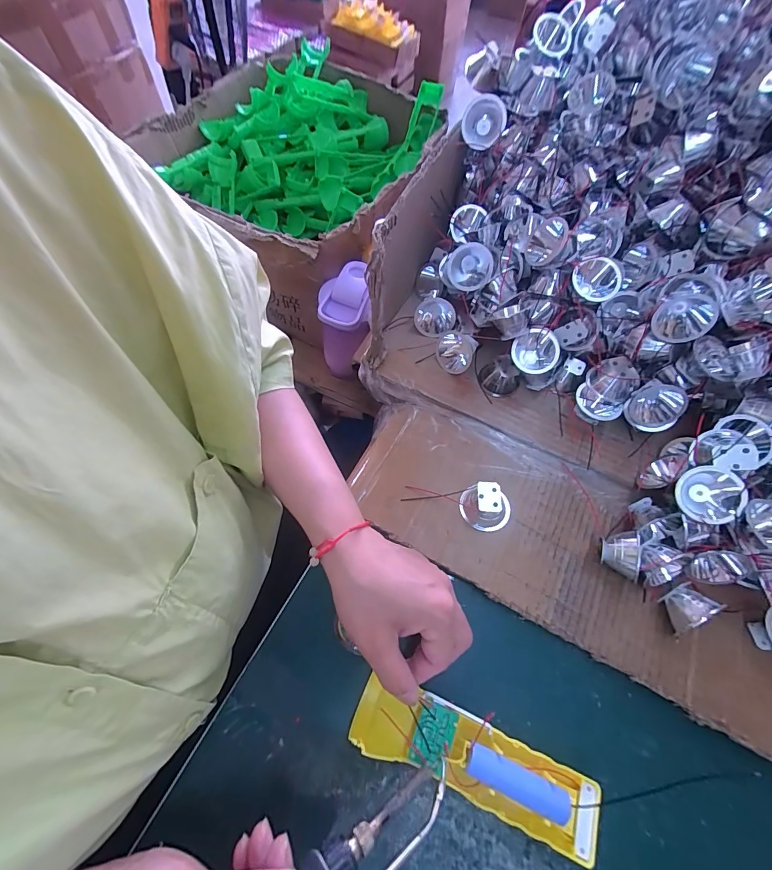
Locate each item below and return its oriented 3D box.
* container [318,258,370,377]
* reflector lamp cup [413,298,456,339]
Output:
[{"bbox_3d":[-0.060,-0.151,0.562,0.066,0.166,0.088,-6,62,-7],"label":"container"},{"bbox_3d":[0.055,-0.130,0.425,0.044,0.026,0.039,20,90,0],"label":"reflector lamp cup"}]

